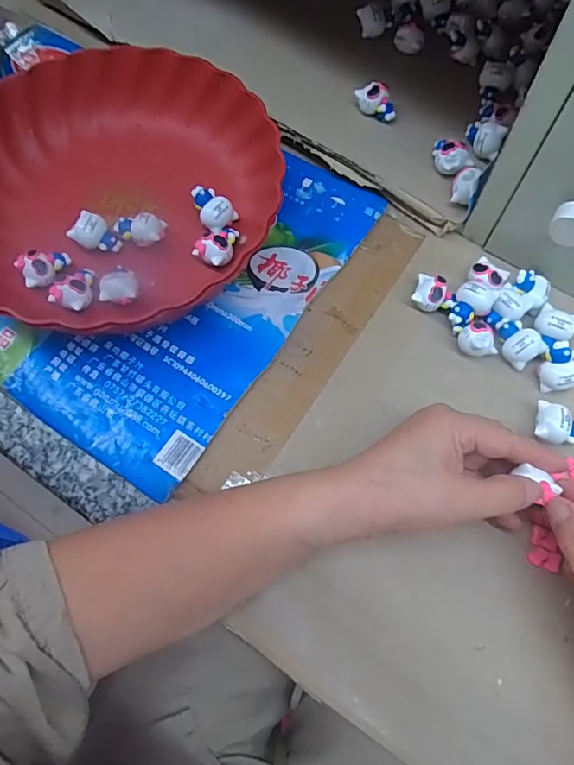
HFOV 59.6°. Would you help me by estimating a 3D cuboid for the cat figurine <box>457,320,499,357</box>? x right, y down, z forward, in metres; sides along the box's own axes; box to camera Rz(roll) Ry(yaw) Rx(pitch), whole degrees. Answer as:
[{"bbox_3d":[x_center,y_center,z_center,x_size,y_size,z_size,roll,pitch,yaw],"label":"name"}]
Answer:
[{"bbox_3d":[0.132,-0.028,0.348,0.025,0.020,0.022,-19,69,-9],"label":"cat figurine"}]

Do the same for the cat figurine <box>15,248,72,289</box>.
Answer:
[{"bbox_3d":[-0.174,-0.084,0.360,0.034,0.017,0.023,-28,71,-12],"label":"cat figurine"}]

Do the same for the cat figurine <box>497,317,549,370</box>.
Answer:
[{"bbox_3d":[0.160,-0.028,0.349,0.022,0.020,0.034,-32,72,-13],"label":"cat figurine"}]

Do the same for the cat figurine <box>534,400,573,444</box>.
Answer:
[{"bbox_3d":[0.176,0.029,0.324,0.033,0.022,0.024,18,68,6],"label":"cat figurine"}]

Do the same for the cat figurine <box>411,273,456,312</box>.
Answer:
[{"bbox_3d":[0.107,-0.064,0.364,0.031,0.020,0.026,19,68,7],"label":"cat figurine"}]

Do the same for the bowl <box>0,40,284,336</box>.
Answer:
[{"bbox_3d":[-0.130,-0.144,0.375,0.238,0.053,0.231,0,67,-1],"label":"bowl"}]

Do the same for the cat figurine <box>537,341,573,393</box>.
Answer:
[{"bbox_3d":[0.185,-0.011,0.340,0.025,0.014,0.034,-3,94,12],"label":"cat figurine"}]

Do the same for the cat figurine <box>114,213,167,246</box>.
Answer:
[{"bbox_3d":[-0.109,-0.110,0.375,0.035,0.024,0.023,-2,67,-2],"label":"cat figurine"}]

